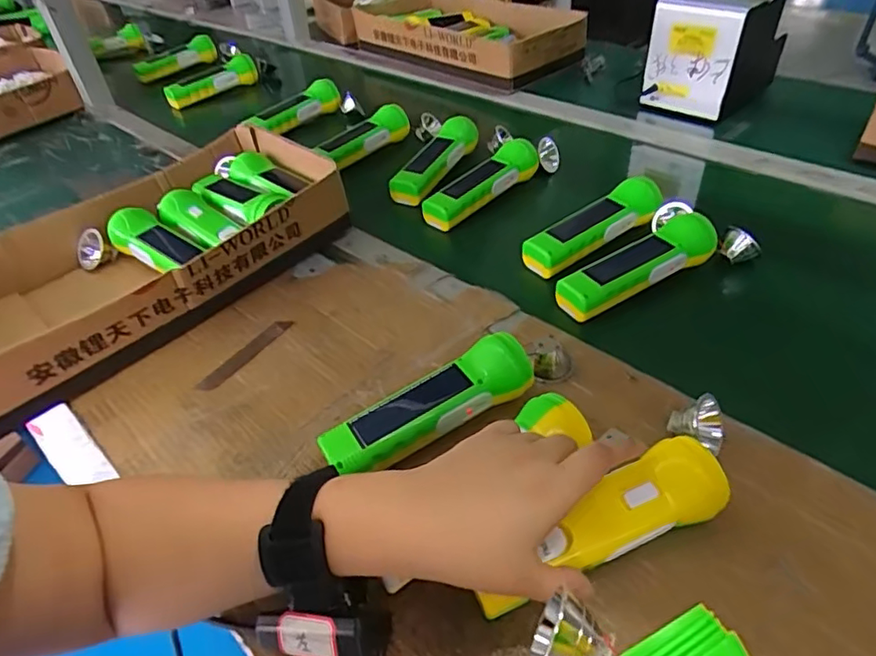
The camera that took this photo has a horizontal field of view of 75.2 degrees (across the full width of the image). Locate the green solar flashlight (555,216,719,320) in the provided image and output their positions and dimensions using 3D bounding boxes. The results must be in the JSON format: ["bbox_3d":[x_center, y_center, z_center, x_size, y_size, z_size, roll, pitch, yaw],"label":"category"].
[{"bbox_3d":[0.190,-0.062,0.542,0.161,0.039,0.047,-23,44,-19],"label":"green solar flashlight"}]

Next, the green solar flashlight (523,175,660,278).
[{"bbox_3d":[0.163,-0.112,0.601,0.166,0.043,0.049,-26,45,-22],"label":"green solar flashlight"}]

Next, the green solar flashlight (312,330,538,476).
[{"bbox_3d":[-0.006,0.059,0.425,0.169,0.047,0.057,-24,45,-20],"label":"green solar flashlight"}]

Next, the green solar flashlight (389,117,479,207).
[{"bbox_3d":[-0.006,-0.220,0.753,0.062,0.047,0.168,18,46,24],"label":"green solar flashlight"}]

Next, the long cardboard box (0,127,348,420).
[{"bbox_3d":[-0.311,-0.075,0.585,0.231,0.076,0.403,29,52,33],"label":"long cardboard box"}]

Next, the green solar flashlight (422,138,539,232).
[{"bbox_3d":[0.063,-0.183,0.699,0.052,0.036,0.200,31,53,34],"label":"green solar flashlight"}]

